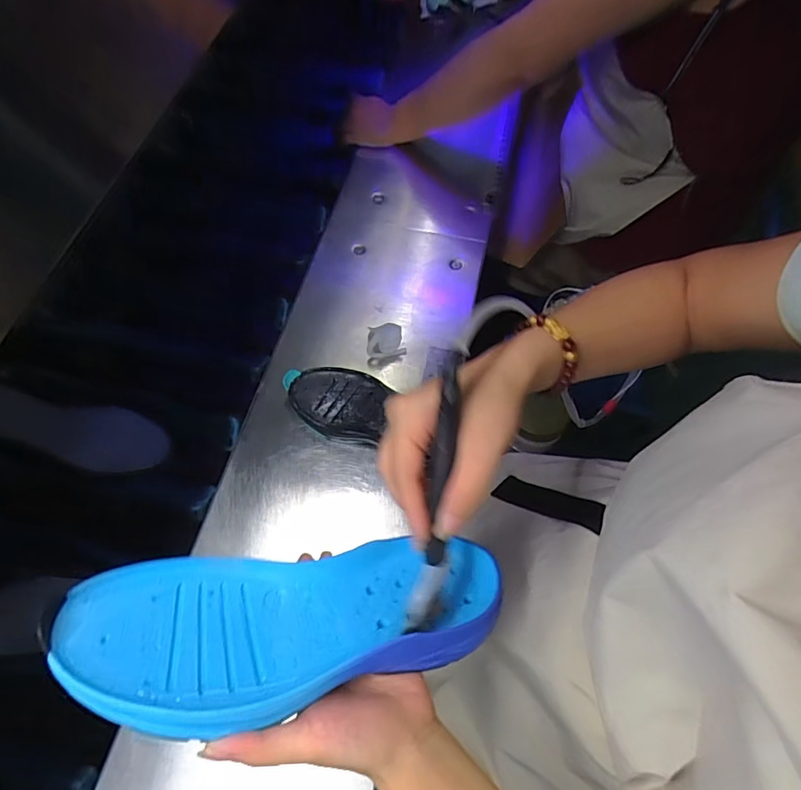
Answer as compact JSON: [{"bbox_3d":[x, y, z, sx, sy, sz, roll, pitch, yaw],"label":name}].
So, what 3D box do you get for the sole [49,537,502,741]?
[{"bbox_3d":[-0.058,0.139,0.298,0.252,0.042,0.092,2,36,-22],"label":"sole"}]

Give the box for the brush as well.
[{"bbox_3d":[0.020,0.059,0.275,0.019,0.014,0.166,6,104,4],"label":"brush"}]

